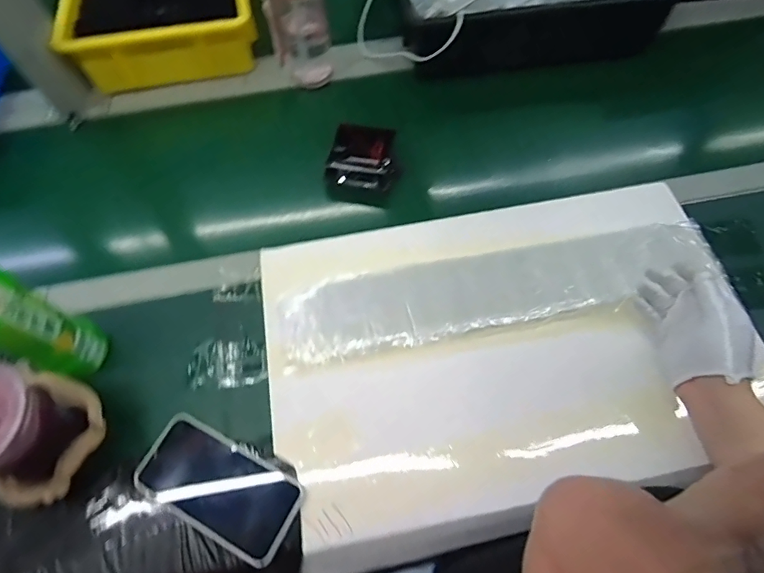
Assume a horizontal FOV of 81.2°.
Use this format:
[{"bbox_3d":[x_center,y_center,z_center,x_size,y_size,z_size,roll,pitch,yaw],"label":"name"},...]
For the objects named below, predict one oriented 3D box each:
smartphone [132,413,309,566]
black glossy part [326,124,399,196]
[{"bbox_3d":[-0.163,0.195,0.439,0.162,0.013,0.080,25,67,13],"label":"smartphone"},{"bbox_3d":[-0.024,-0.179,0.627,0.091,0.038,0.087,9,64,6],"label":"black glossy part"}]

